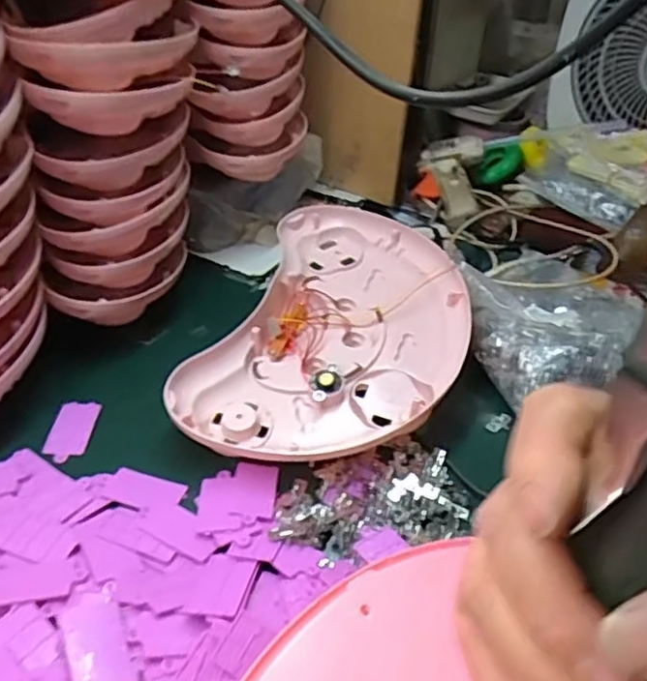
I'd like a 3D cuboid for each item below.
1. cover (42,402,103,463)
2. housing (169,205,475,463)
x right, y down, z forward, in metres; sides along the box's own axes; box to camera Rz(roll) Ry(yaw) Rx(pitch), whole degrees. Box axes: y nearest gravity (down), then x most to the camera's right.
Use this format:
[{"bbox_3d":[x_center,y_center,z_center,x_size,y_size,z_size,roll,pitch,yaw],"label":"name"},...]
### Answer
[{"bbox_3d":[-0.216,0.077,0.564,0.035,0.004,0.062,3,44,5],"label":"cover"},{"bbox_3d":[0.018,-0.018,0.613,0.222,0.052,0.326,13,37,14],"label":"housing"}]

